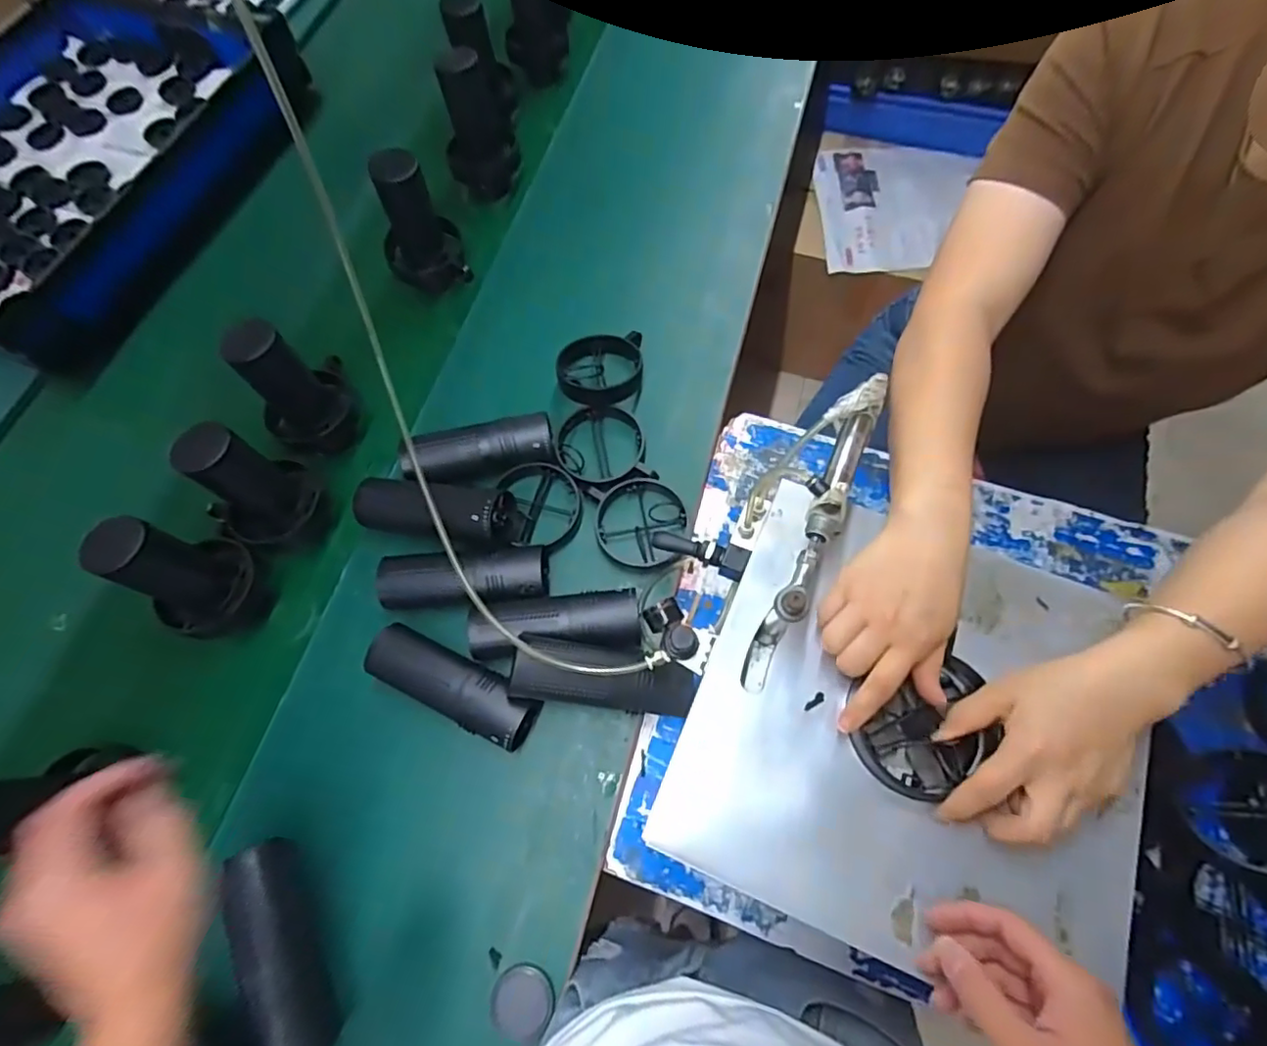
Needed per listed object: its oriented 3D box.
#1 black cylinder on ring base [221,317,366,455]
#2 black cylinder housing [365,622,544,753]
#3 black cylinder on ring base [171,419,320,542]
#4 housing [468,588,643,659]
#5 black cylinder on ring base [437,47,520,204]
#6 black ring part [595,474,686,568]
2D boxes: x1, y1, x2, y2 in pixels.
[{"bbox_3d":[-0.362,-0.143,0.626,0.097,0.149,0.087,-39,72,-12],"label":"black cylinder on ring base"},{"bbox_3d":[-0.169,0.151,0.550,0.158,0.045,0.054,24,71,11],"label":"black cylinder housing"},{"bbox_3d":[-0.383,-0.041,0.570,0.099,0.140,0.089,31,73,13],"label":"black cylinder on ring base"},{"bbox_3d":[-0.074,0.101,0.570,0.160,0.046,0.055,-6,68,0],"label":"housing"},{"bbox_3d":[-0.216,-0.544,0.804,0.095,0.174,0.111,-15,69,-4],"label":"black cylinder on ring base"},{"bbox_3d":[0.009,-0.001,0.625,0.094,0.013,0.099,-1,69,2],"label":"black ring part"}]

